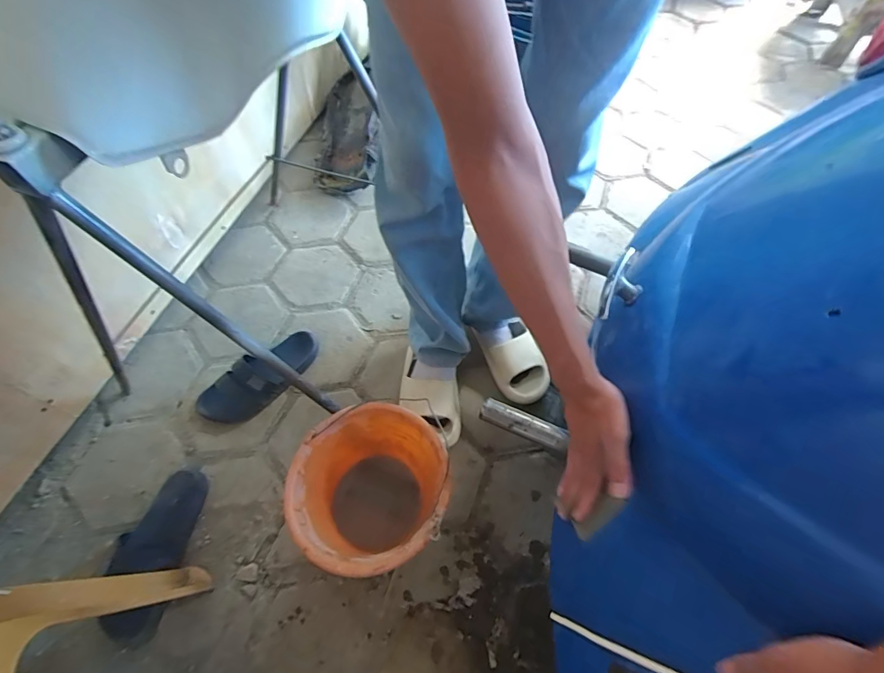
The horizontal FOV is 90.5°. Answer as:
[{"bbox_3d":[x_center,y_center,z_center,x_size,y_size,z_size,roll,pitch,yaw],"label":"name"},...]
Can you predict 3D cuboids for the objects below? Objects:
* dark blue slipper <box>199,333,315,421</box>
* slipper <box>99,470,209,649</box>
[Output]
[{"bbox_3d":[-0.365,0.079,0.884,0.257,0.067,0.089,-38,67,-21],"label":"dark blue slipper"},{"bbox_3d":[-0.484,0.355,0.731,0.099,0.050,0.259,5,59,1],"label":"slipper"}]

